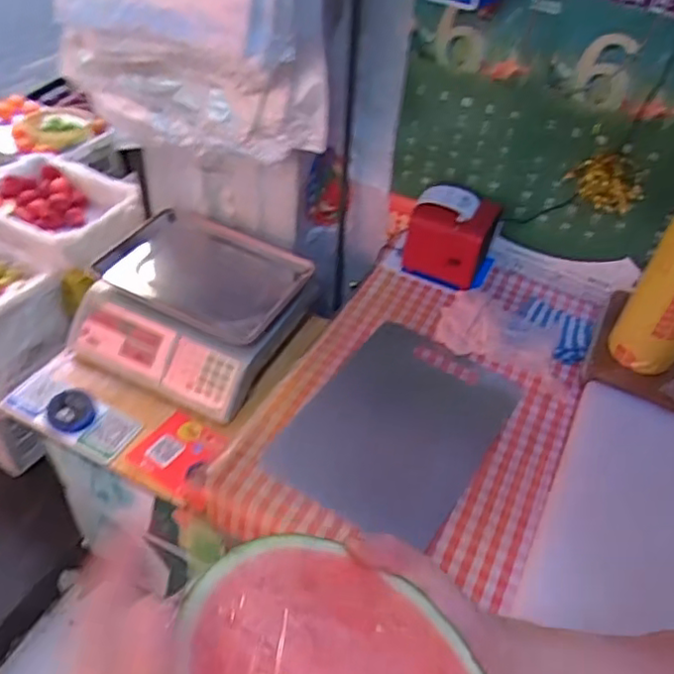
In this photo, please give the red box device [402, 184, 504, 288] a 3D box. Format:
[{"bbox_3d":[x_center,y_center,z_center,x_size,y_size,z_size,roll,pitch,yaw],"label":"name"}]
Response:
[{"bbox_3d":[0.186,-0.165,1.074,0.134,0.124,0.089,19,47,13],"label":"red box device"}]

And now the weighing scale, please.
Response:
[{"bbox_3d":[-0.272,-0.062,1.154,0.384,0.112,0.312,22,47,15],"label":"weighing scale"}]

